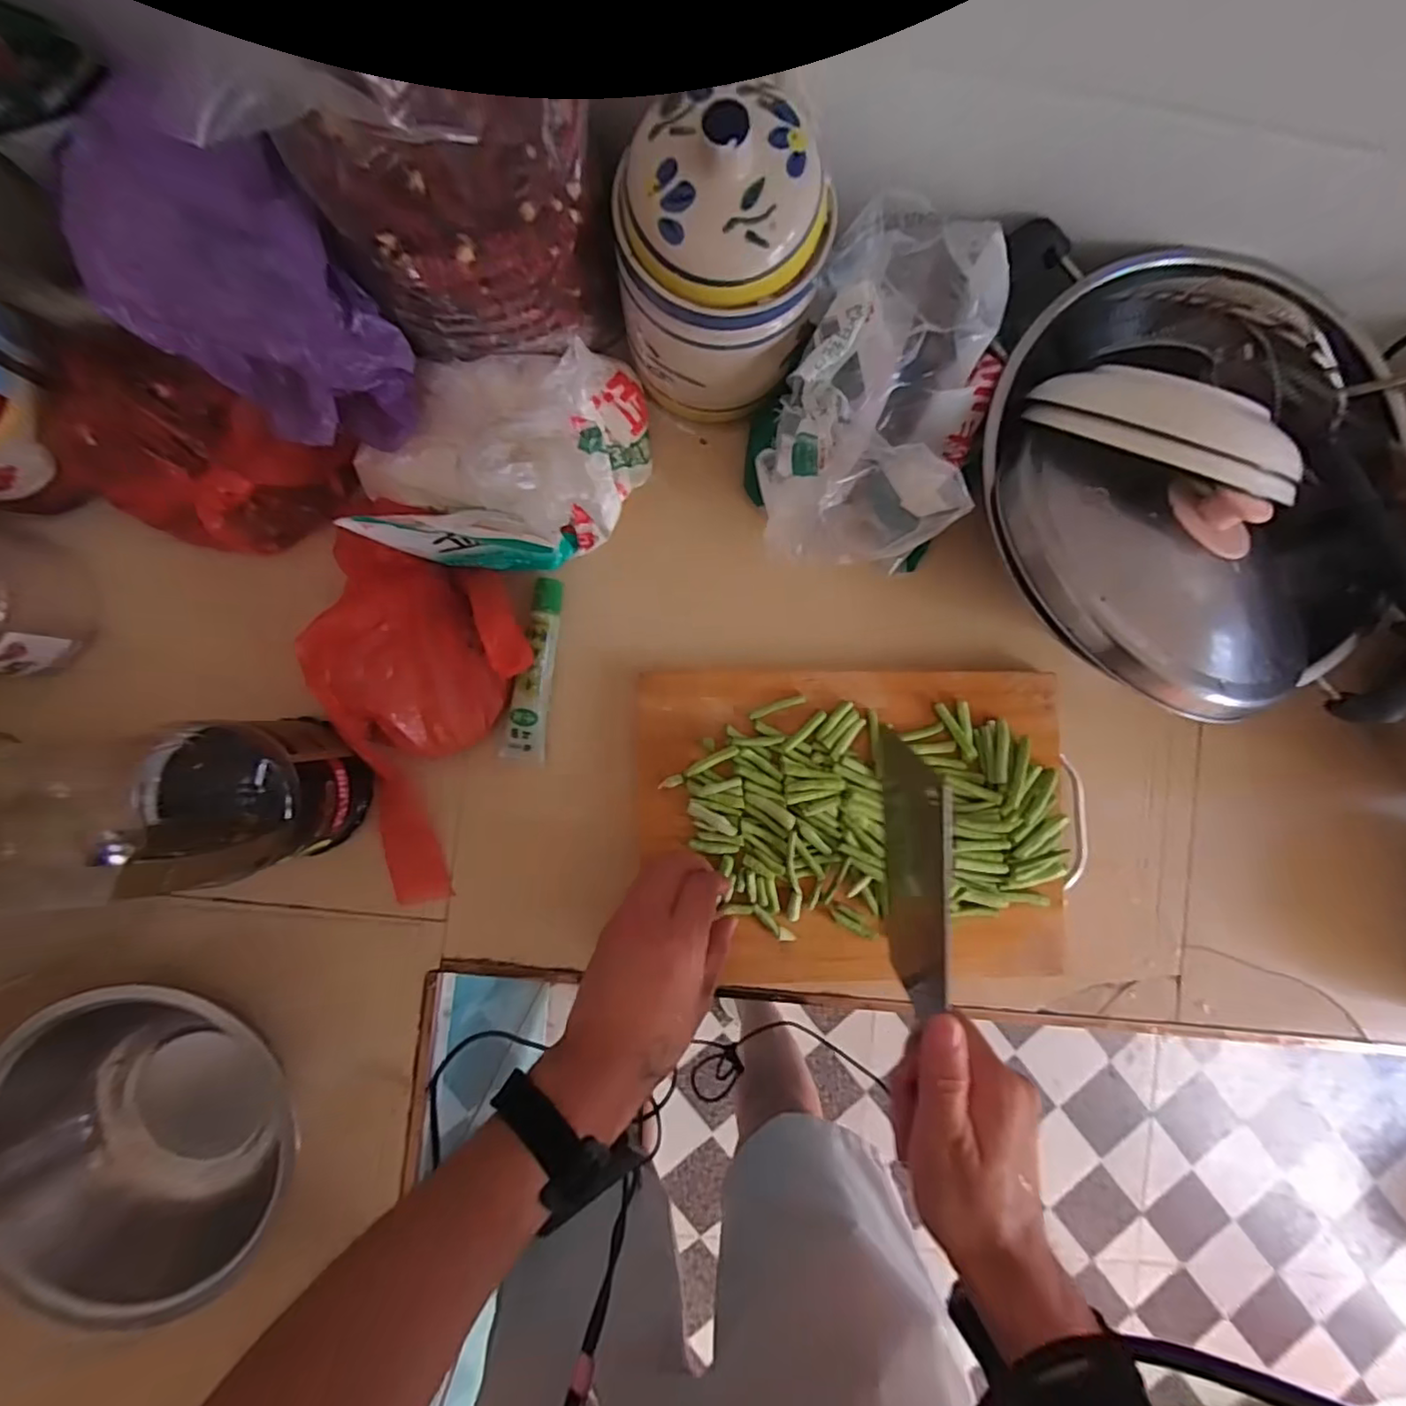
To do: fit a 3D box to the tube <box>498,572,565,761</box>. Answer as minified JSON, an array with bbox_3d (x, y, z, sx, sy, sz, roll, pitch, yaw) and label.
[{"bbox_3d":[-0.130,-0.025,0.463,0.029,0.014,0.139,7,89,-3],"label":"tube"}]

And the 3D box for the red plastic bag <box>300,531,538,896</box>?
[{"bbox_3d":[-0.216,0.019,0.433,0.142,0.061,0.246,16,88,-2],"label":"red plastic bag"}]

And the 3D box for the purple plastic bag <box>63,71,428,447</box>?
[{"bbox_3d":[-0.243,-0.215,0.331,0.109,0.127,0.124,-39,91,-3],"label":"purple plastic bag"}]

